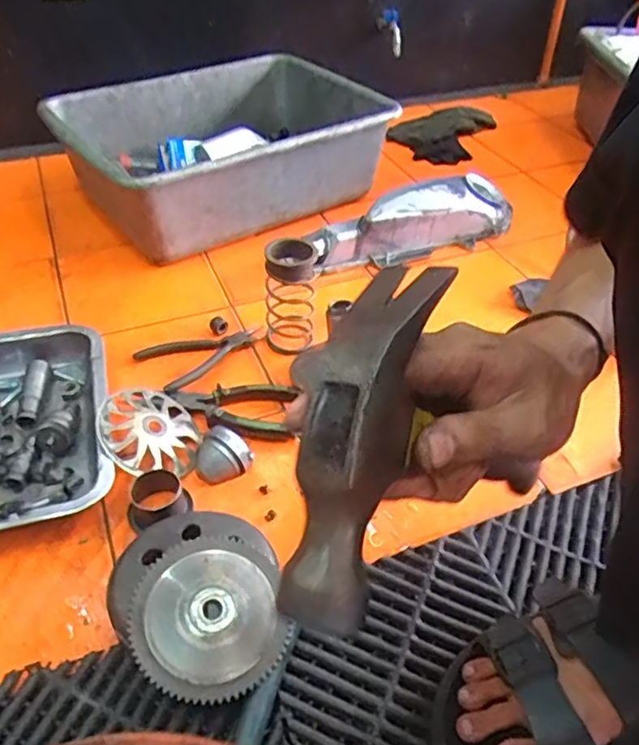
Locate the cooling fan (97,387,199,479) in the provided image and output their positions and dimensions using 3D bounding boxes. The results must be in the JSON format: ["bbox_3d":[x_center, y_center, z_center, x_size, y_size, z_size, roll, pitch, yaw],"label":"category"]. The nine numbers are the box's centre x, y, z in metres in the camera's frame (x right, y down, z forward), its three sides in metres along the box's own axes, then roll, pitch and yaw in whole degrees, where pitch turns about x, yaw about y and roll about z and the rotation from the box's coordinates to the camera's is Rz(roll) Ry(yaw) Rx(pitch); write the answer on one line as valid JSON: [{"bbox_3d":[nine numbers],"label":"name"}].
[{"bbox_3d":[-0.168,0.057,0.618,0.099,0.024,0.098,11,46,-33],"label":"cooling fan"}]

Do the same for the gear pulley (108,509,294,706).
[{"bbox_3d":[-0.093,0.177,0.492,0.123,0.049,0.155,-19,46,-21],"label":"gear pulley"}]

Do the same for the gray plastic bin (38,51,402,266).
[{"bbox_3d":[-0.146,-0.340,0.977,0.462,0.158,0.317,-26,49,-27],"label":"gray plastic bin"}]

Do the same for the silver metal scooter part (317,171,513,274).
[{"bbox_3d":[0.148,-0.218,0.909,0.331,0.071,0.083,-20,47,-22],"label":"silver metal scooter part"}]

